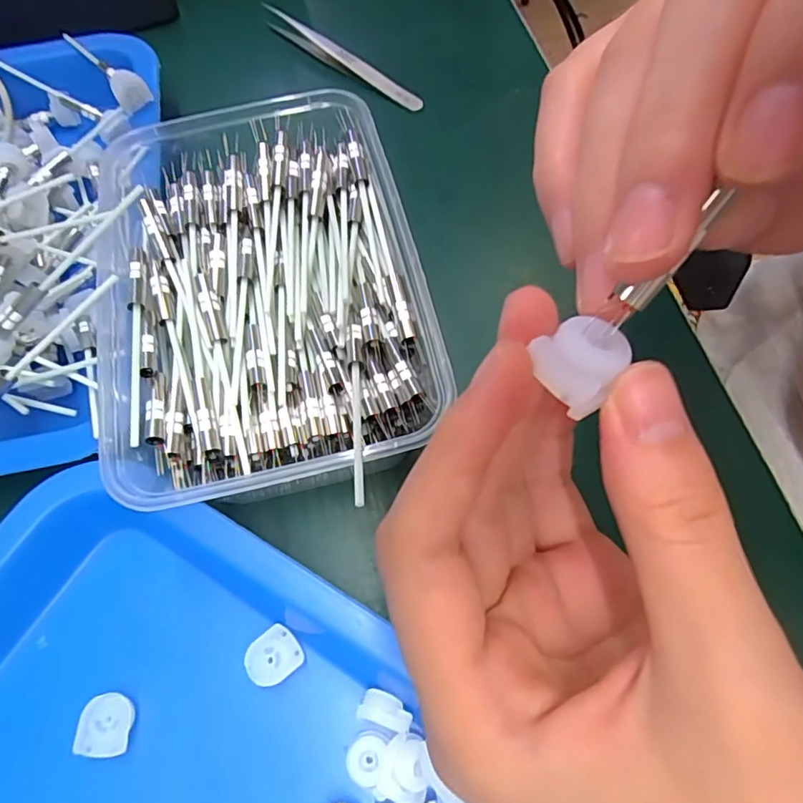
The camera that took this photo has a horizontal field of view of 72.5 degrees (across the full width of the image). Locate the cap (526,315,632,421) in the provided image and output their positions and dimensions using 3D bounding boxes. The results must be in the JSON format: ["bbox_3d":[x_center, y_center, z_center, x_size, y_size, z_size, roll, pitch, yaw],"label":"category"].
[{"bbox_3d":[0.032,-0.007,0.096,0.015,0.004,0.015,-33,68,-12],"label":"cap"}]

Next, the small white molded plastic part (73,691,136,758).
[{"bbox_3d":[-0.101,0.110,0.188,0.017,0.004,0.019,7,52,-7],"label":"small white molded plastic part"}]

